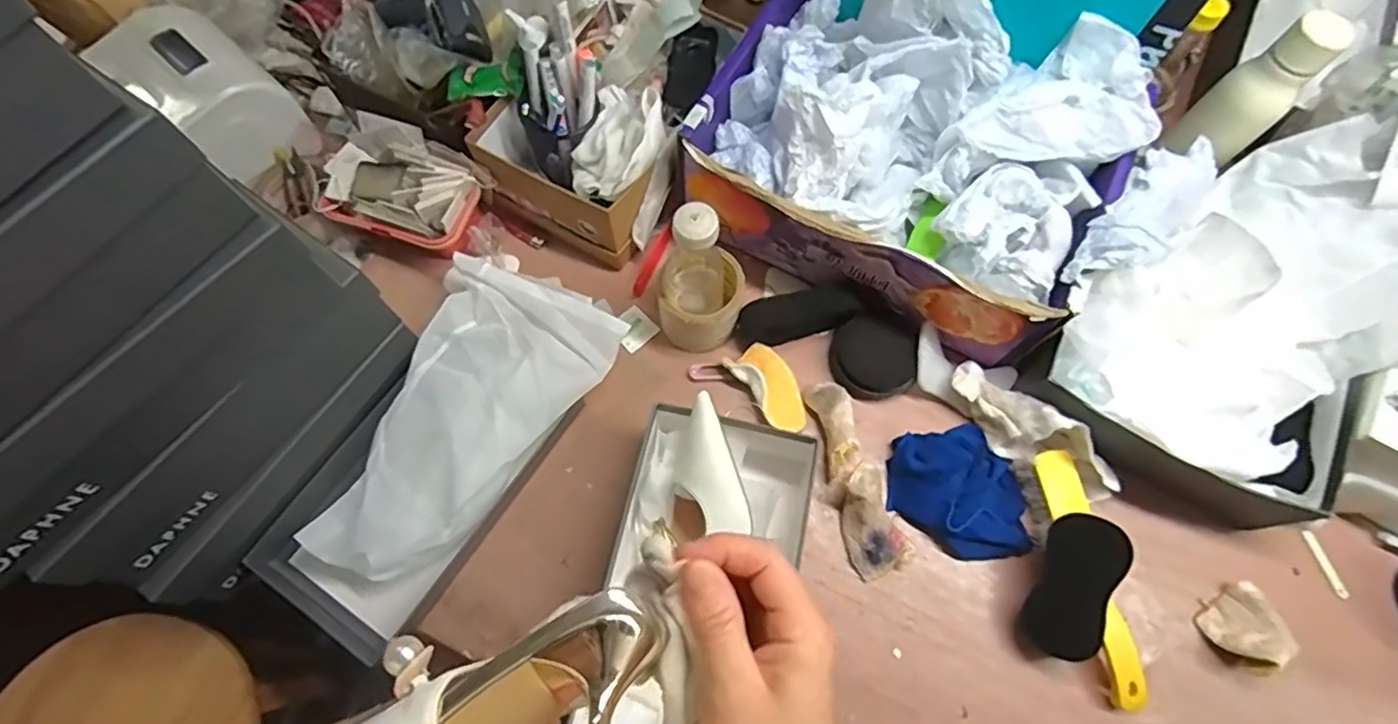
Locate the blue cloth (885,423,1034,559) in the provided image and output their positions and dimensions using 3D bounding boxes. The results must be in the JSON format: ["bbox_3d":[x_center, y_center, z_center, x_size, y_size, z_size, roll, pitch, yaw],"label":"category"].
[{"bbox_3d":[0.255,0.128,0.631,0.124,0.034,0.124,-9,69,-3],"label":"blue cloth"}]

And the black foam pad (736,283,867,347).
[{"bbox_3d":[0.105,-0.048,0.685,0.129,0.065,0.020,-14,37,10],"label":"black foam pad"}]

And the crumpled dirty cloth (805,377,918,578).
[{"bbox_3d":[0.151,0.112,0.634,0.054,0.043,0.189,-18,70,-7],"label":"crumpled dirty cloth"}]

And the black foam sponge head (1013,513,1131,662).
[{"bbox_3d":[0.334,0.201,0.572,0.064,0.025,0.130,24,100,44],"label":"black foam sponge head"}]

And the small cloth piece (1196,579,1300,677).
[{"bbox_3d":[0.502,0.239,0.584,0.063,0.044,0.061,-26,71,-10],"label":"small cloth piece"}]

